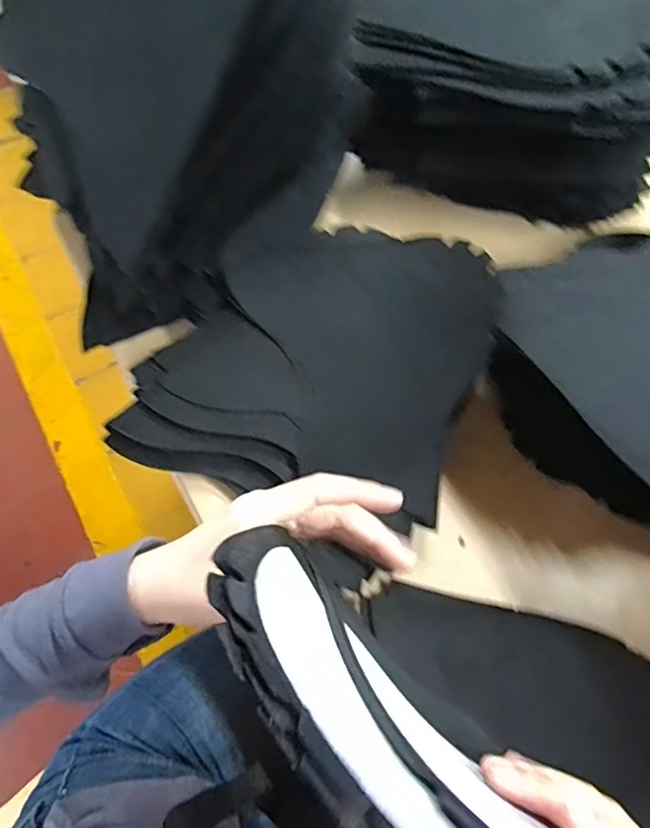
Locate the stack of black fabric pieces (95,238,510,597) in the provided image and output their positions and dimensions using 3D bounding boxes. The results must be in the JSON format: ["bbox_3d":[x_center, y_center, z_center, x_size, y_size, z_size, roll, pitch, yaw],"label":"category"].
[{"bbox_3d":[-0.007,-0.035,0.477,0.273,0.060,0.302,29,84,8],"label":"stack of black fabric pieces"}]

